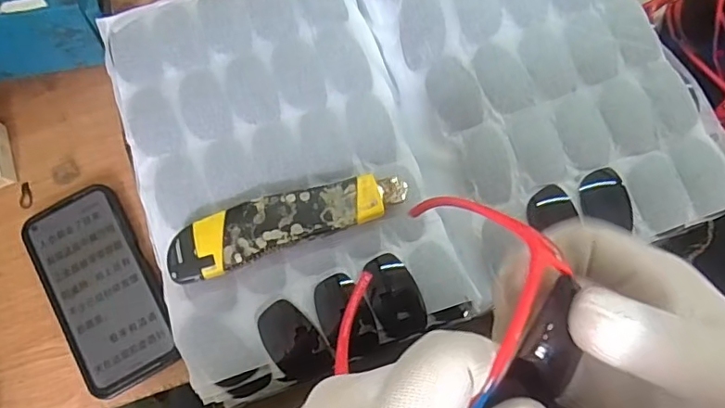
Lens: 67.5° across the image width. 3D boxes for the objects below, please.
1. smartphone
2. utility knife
[{"bbox_3d":[-0.214,0.068,0.447,0.080,0.018,0.163,-29,80,-5],"label":"smartphone"},{"bbox_3d":[-0.049,0.011,0.360,0.156,0.020,0.038,-21,79,-3],"label":"utility knife"}]

